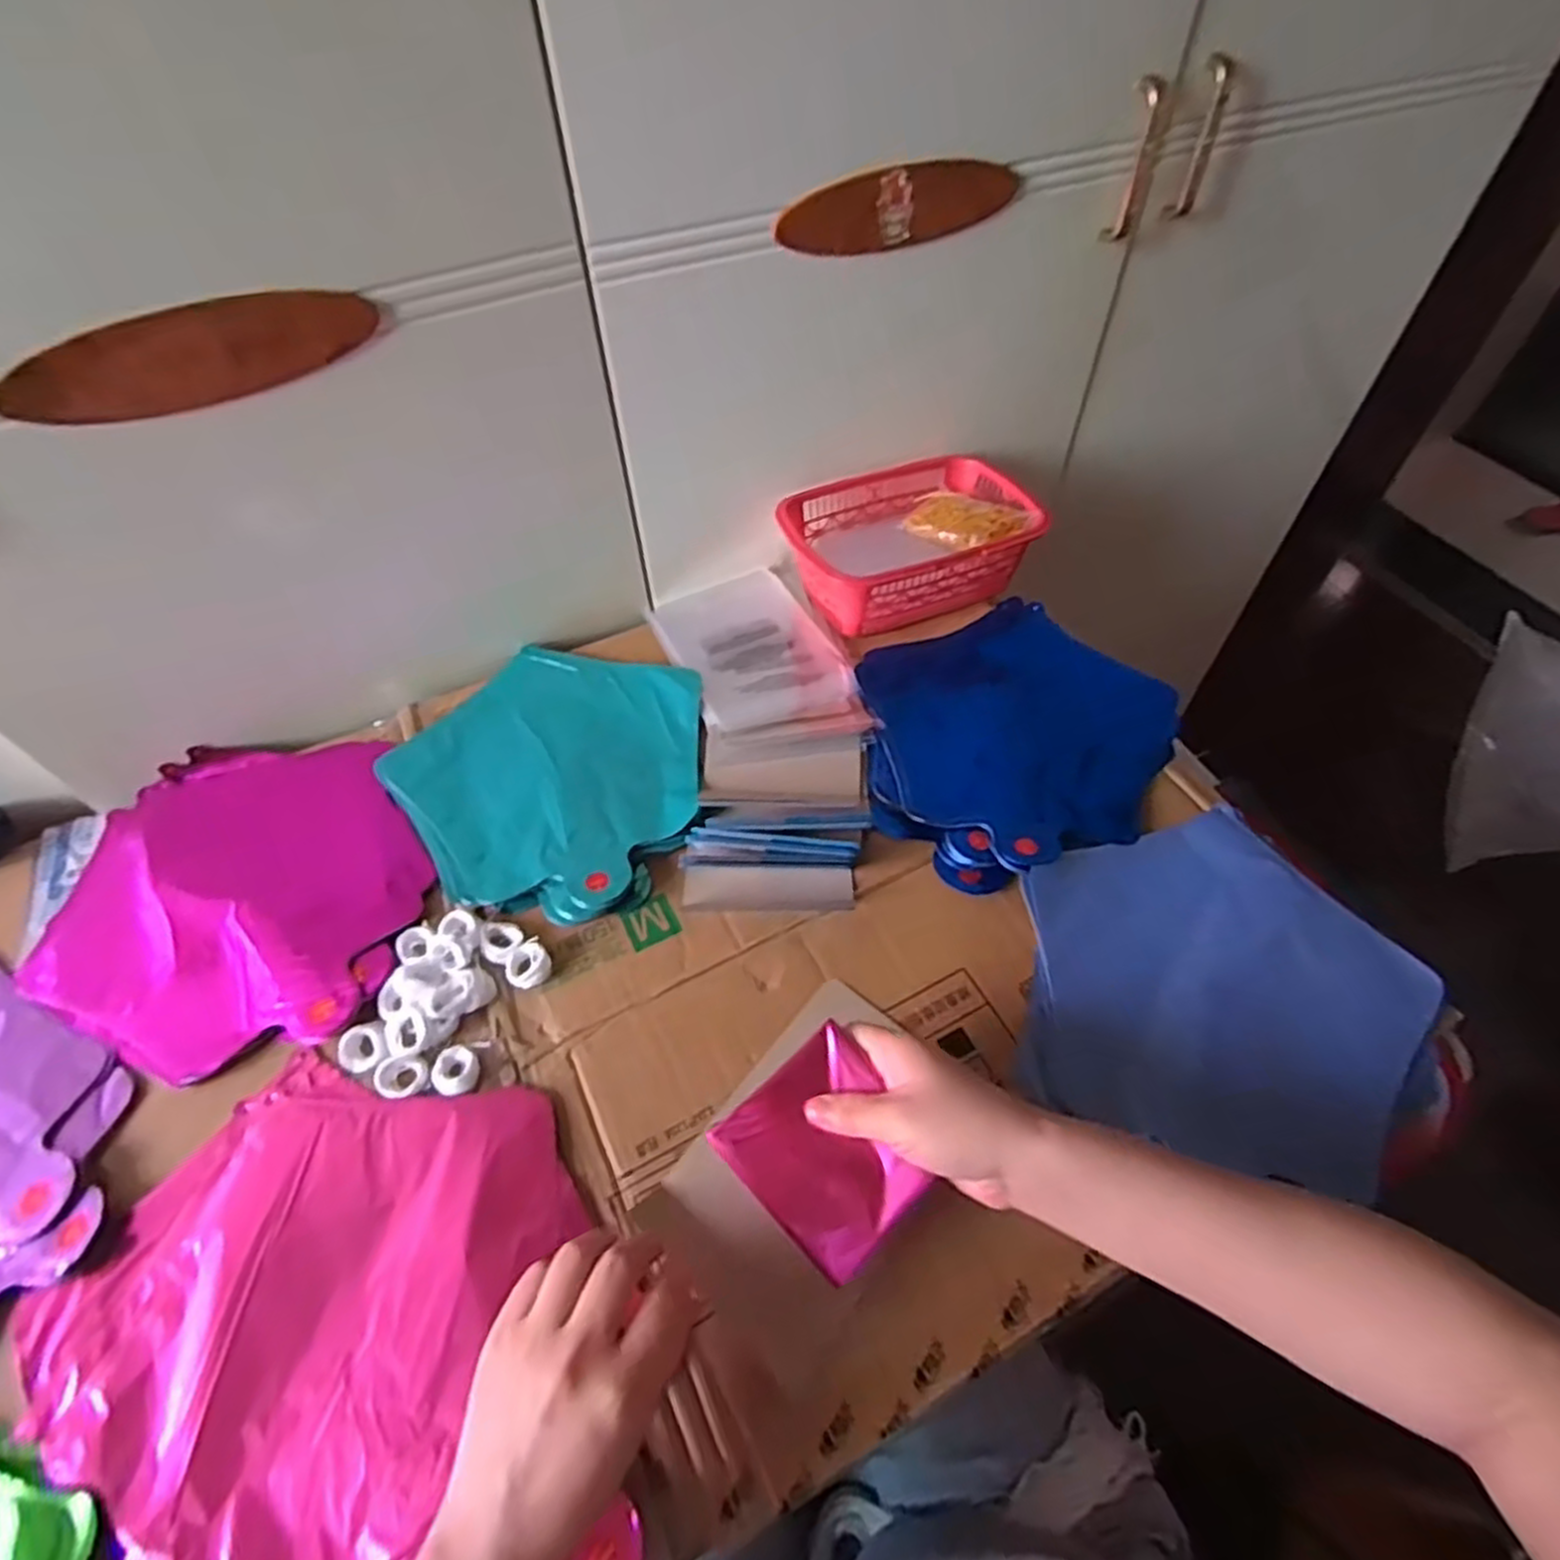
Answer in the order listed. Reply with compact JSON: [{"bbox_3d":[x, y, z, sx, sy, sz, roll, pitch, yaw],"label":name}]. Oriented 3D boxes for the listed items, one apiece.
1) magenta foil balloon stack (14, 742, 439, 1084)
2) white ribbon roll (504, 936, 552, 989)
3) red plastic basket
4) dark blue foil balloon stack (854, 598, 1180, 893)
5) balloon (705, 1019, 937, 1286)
[{"bbox_3d":[-0.364,0.071,0.539,0.242,0.013,0.242,-1,53,0],"label":"magenta foil balloon stack"},{"bbox_3d":[-0.157,0.115,0.495,0.027,0.008,0.027,-1,53,1],"label":"white ribbon roll"},{"bbox_3d":[0.109,-0.211,0.705,0.215,0.070,0.147,-19,55,-13],"label":"red plastic basket"},{"bbox_3d":[0.175,-0.039,0.603,0.239,0.025,0.221,-20,55,-13],"label":"dark blue foil balloon stack"},{"bbox_3d":[0.025,0.188,0.402,0.083,0.007,0.092,-41,73,-7],"label":"balloon"}]

